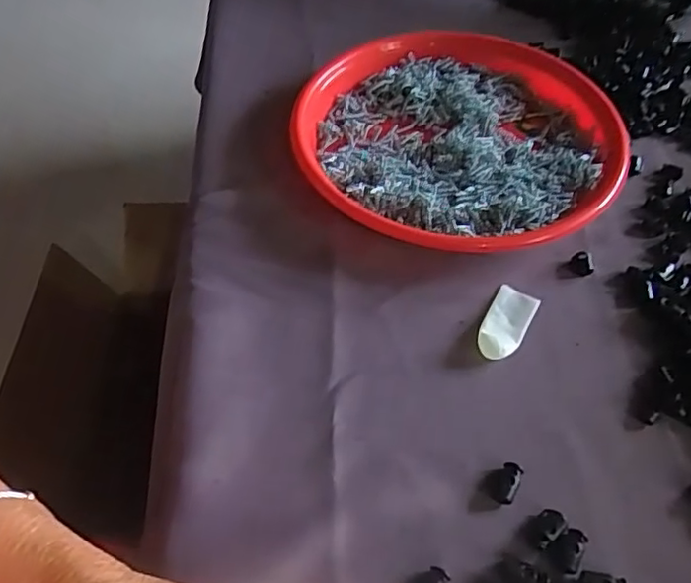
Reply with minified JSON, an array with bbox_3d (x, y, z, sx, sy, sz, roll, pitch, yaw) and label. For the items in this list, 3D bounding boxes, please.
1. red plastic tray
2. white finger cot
[{"bbox_3d":[0.082,-0.116,0.466,0.231,0.030,0.220,-1,54,1],"label":"red plastic tray"},{"bbox_3d":[0.098,0.019,0.379,0.025,0.006,0.053,25,58,18],"label":"white finger cot"}]

